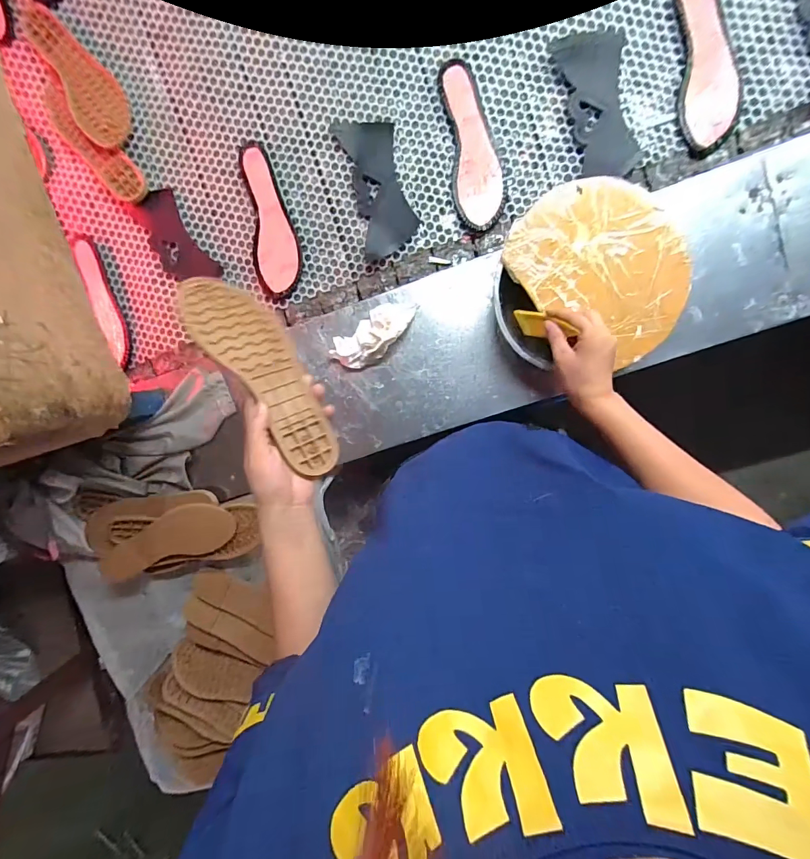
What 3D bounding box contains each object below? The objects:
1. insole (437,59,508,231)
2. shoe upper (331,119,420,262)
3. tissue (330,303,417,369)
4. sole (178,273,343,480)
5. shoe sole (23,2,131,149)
[{"bbox_3d":[0.104,-0.424,0.595,0.076,0.022,0.230,-9,94,7],"label":"insole"},{"bbox_3d":[-0.041,-0.382,0.623,0.088,0.007,0.204,-13,94,7],"label":"shoe upper"},{"bbox_3d":[-0.048,-0.146,0.618,0.142,0.042,0.068,-30,92,8],"label":"tissue"},{"bbox_3d":[-0.150,-0.061,0.432,0.082,0.020,0.238,-35,93,-35],"label":"sole"},{"bbox_3d":[-0.524,-0.562,0.637,0.084,0.016,0.234,-36,91,8],"label":"shoe sole"}]

